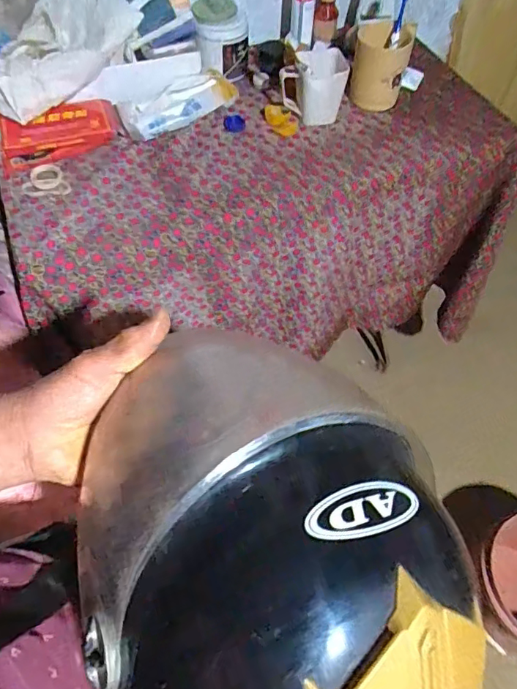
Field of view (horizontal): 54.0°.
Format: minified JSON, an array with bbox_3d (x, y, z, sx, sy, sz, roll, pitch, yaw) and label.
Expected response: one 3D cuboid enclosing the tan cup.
[{"bbox_3d":[0.199,-0.455,0.831,0.086,0.096,0.105,16,58,11],"label":"tan cup"}]

